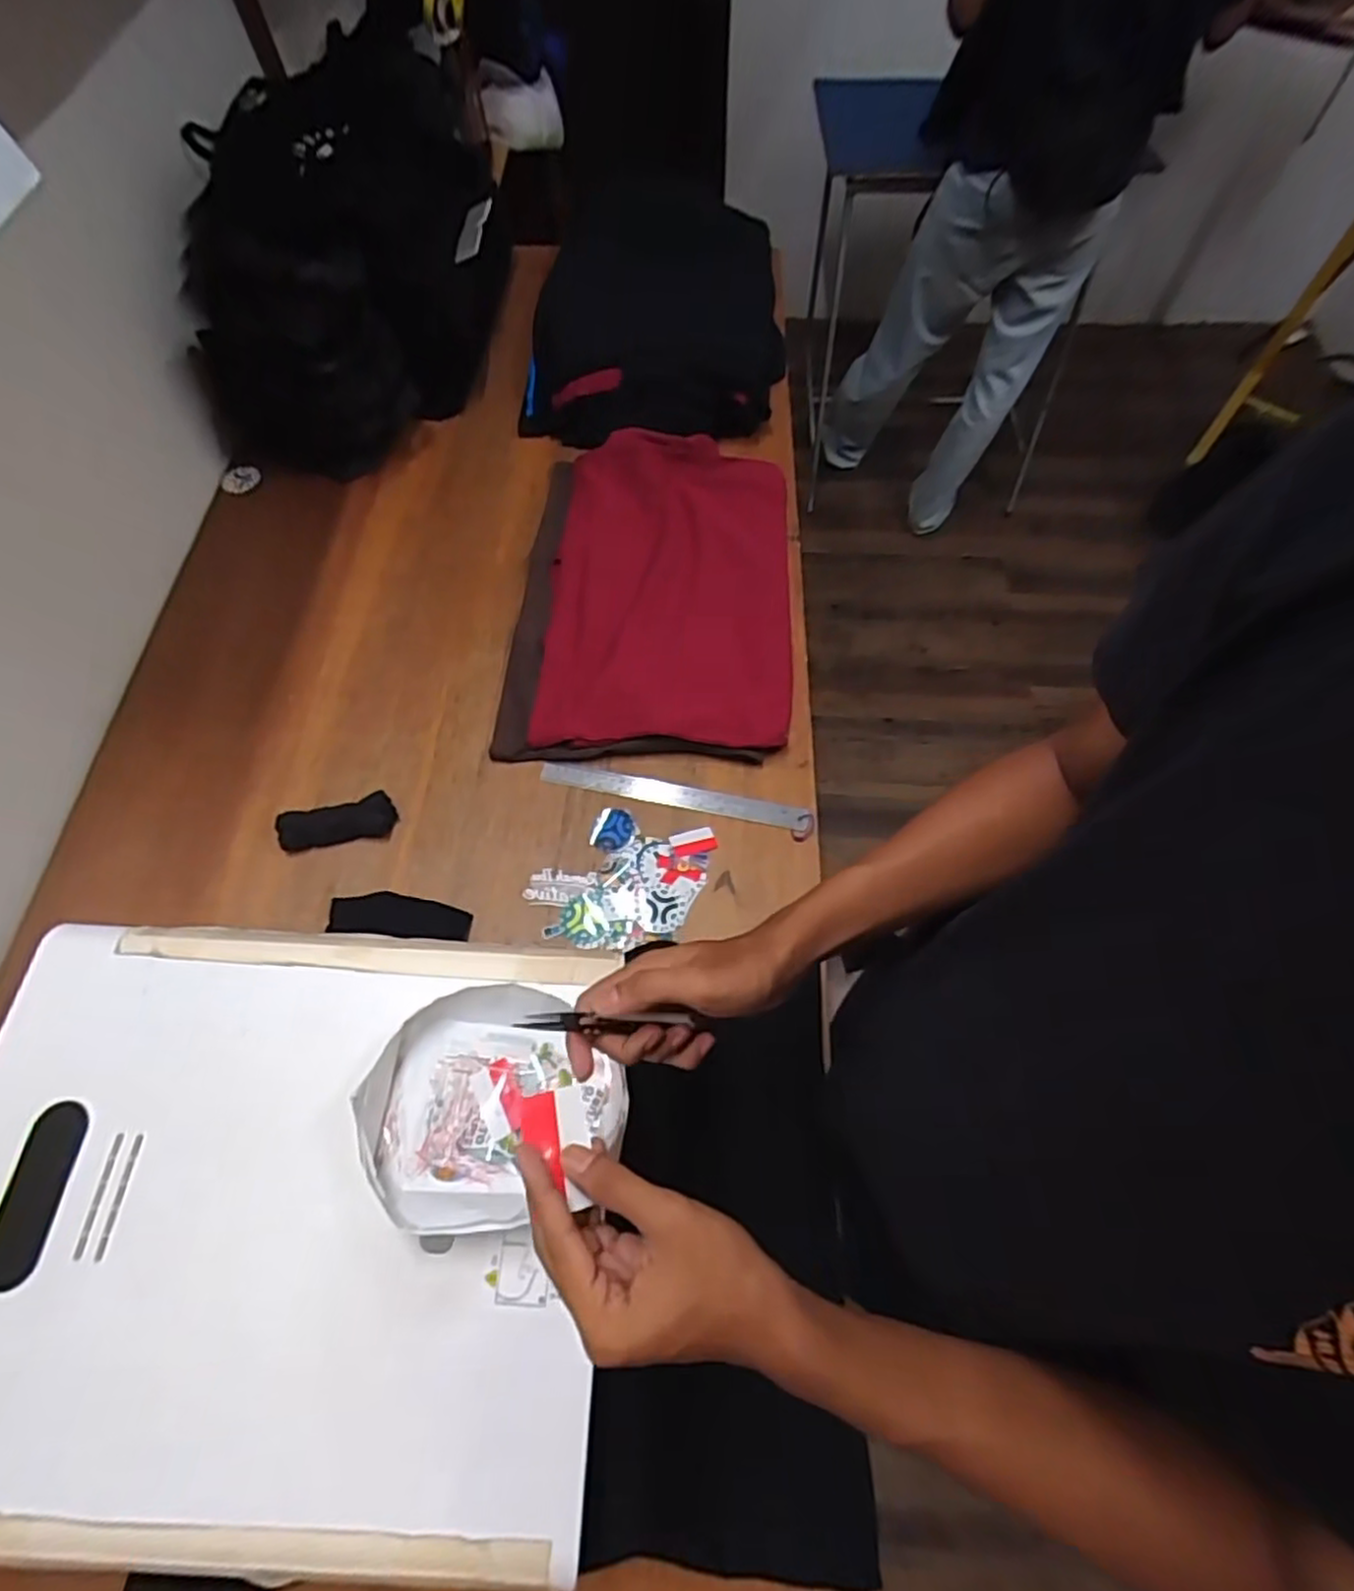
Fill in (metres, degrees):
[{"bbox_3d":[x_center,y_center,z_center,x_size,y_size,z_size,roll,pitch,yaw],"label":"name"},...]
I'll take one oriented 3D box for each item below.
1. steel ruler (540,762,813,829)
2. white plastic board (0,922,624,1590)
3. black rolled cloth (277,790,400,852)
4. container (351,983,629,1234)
[{"bbox_3d":[-0.002,0.000,0.868,0.323,0.006,0.030,10,75,4],"label":"steel ruler"},{"bbox_3d":[-0.309,0.297,0.533,0.489,0.022,0.398,2,63,0],"label":"white plastic board"},{"bbox_3d":[-0.395,0.032,0.840,0.128,0.021,0.050,-14,64,-8],"label":"black rolled cloth"},{"bbox_3d":[-0.144,0.229,0.541,0.173,0.048,0.162,0,63,-1],"label":"container"}]

